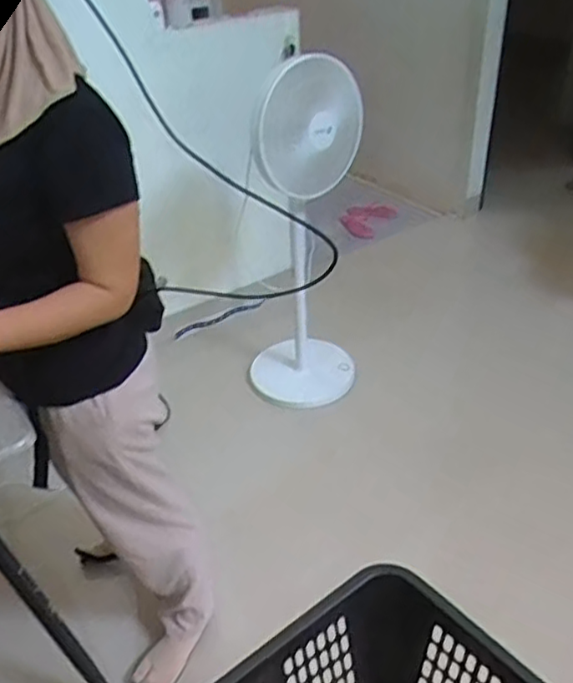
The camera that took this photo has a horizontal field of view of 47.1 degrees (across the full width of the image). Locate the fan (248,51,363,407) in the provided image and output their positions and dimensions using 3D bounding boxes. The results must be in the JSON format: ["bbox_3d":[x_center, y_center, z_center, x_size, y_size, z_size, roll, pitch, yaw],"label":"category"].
[{"bbox_3d":[0.039,-0.244,1.789,0.320,0.991,0.325,-5,36,-3],"label":"fan"}]

